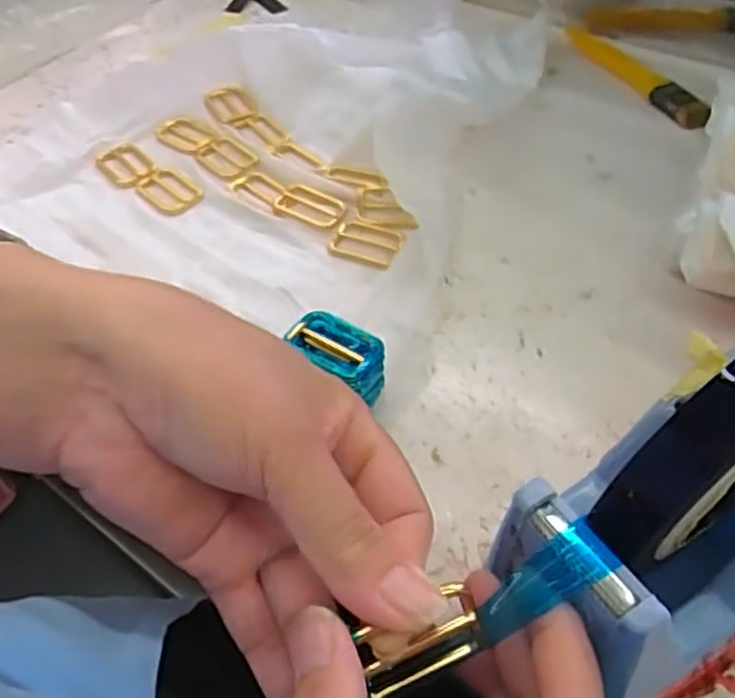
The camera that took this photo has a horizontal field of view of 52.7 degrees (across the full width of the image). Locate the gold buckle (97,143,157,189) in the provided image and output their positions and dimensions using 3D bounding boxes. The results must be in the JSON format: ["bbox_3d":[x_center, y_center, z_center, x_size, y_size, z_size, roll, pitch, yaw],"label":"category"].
[{"bbox_3d":[-0.168,-0.128,0.518,0.032,0.006,0.052,-39,57,-24],"label":"gold buckle"}]

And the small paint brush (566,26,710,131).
[{"bbox_3d":[0.194,-0.206,0.546,0.022,0.012,0.158,-21,51,-12],"label":"small paint brush"}]

